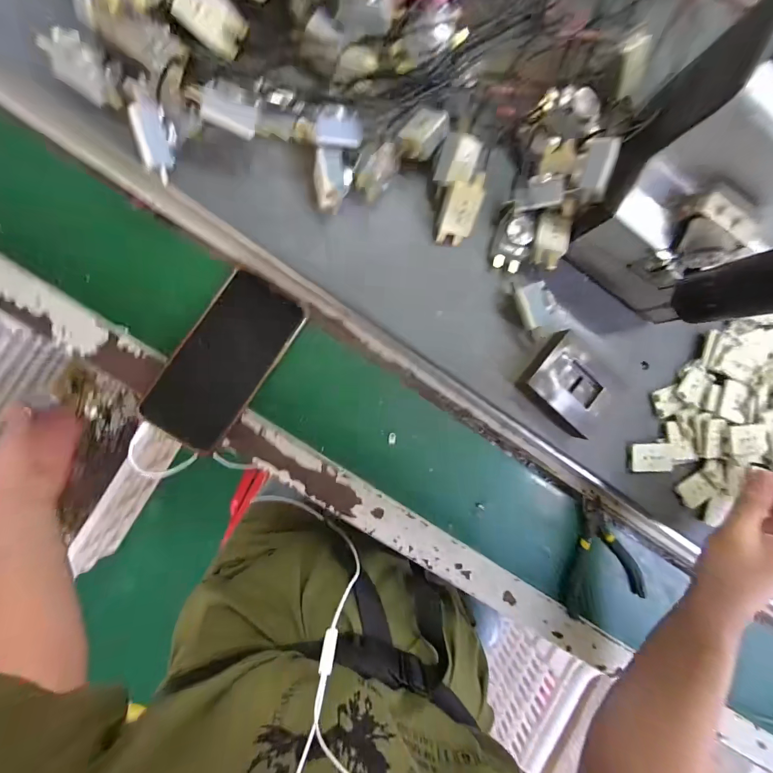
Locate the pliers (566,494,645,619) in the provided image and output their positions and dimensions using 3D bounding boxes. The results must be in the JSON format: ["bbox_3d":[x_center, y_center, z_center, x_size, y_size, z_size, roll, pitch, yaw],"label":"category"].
[{"bbox_3d":[0.243,0.187,0.413,0.084,0.011,0.129,10,90,-8],"label":"pliers"}]

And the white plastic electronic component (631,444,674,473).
[{"bbox_3d":[0.263,0.070,0.374,0.040,0.004,0.027,1,91,-8],"label":"white plastic electronic component"}]

